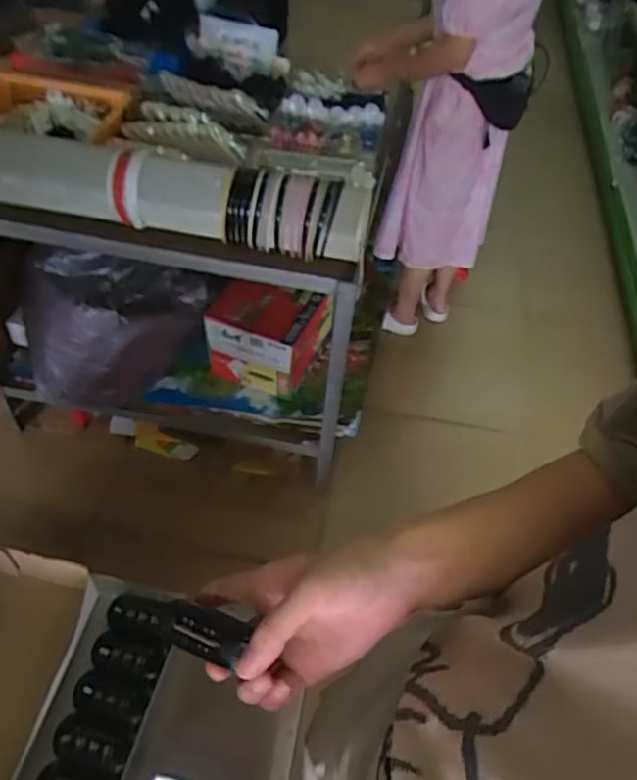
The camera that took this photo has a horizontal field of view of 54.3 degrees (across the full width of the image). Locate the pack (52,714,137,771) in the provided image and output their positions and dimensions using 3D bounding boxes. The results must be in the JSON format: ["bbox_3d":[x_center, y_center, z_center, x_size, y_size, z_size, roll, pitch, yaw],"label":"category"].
[{"bbox_3d":[-0.233,0.362,0.638,0.078,0.017,0.044,7,47,1],"label":"pack"}]

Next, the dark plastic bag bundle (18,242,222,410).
[{"bbox_3d":[-0.555,-0.160,1.627,0.521,0.360,0.228,5,47,-1],"label":"dark plastic bag bundle"}]

